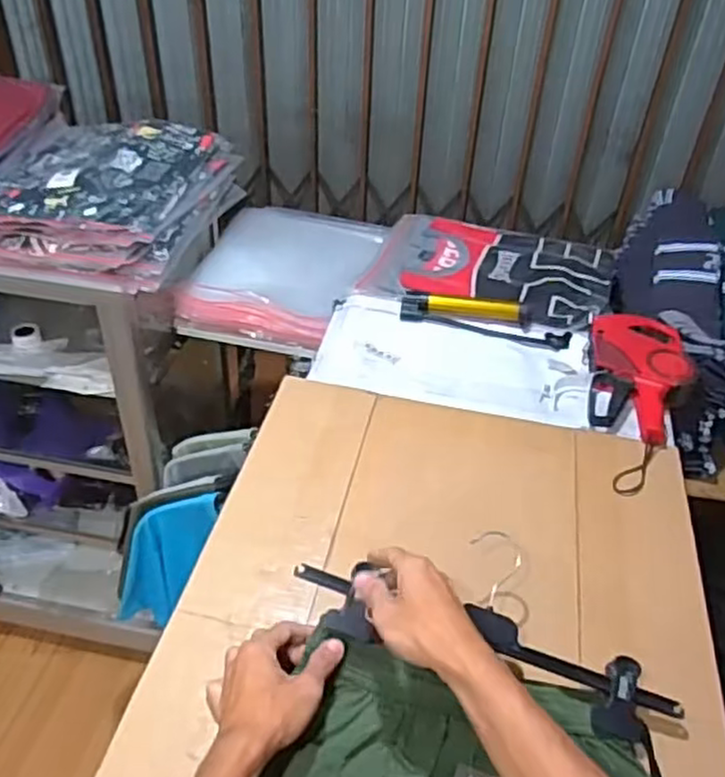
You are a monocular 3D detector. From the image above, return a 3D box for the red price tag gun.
[{"bbox_3d":[0.359,0.009,0.910,0.124,0.049,0.301,11,41,7],"label":"red price tag gun"}]

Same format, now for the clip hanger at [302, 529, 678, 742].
[{"bbox_3d":[0.114,0.202,0.658,0.337,0.042,0.154,17,42,5],"label":"clip hanger"}]

